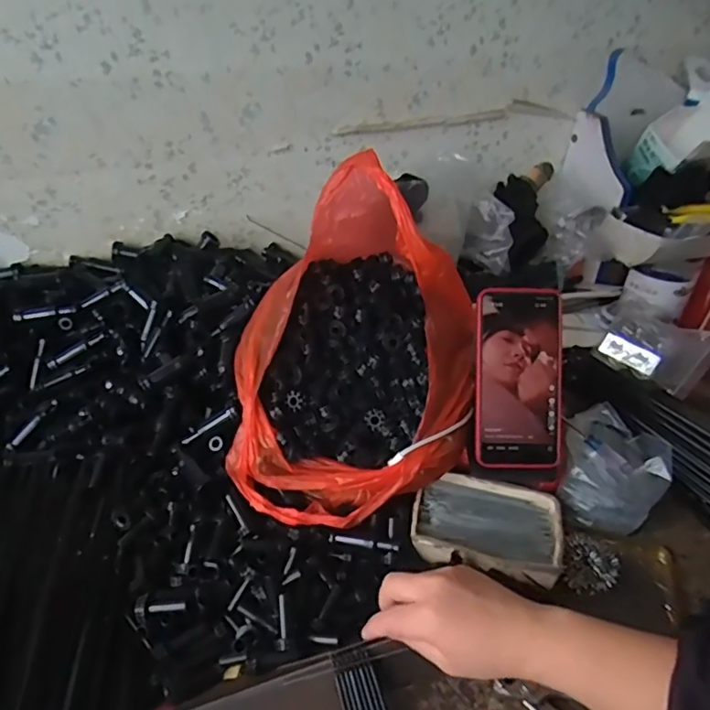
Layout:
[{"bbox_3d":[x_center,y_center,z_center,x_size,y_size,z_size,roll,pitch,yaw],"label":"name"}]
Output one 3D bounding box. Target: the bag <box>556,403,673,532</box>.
[{"bbox_3d":[0.251,0.111,0.556,0.098,0.048,0.113,25,43,26],"label":"bag"}]

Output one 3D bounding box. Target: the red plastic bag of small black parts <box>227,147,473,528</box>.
[{"bbox_3d":[0.003,-0.015,0.525,0.214,0.227,0.270,5,37,3],"label":"red plastic bag of small black parts"}]

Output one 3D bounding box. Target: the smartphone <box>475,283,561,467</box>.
[{"bbox_3d":[0.150,0.022,0.521,0.075,0.162,0.007,-1,0,1],"label":"smartphone"}]

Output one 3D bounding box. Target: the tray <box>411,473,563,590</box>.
[{"bbox_3d":[0.118,0.153,0.507,0.124,0.020,0.086,11,38,11],"label":"tray"}]

